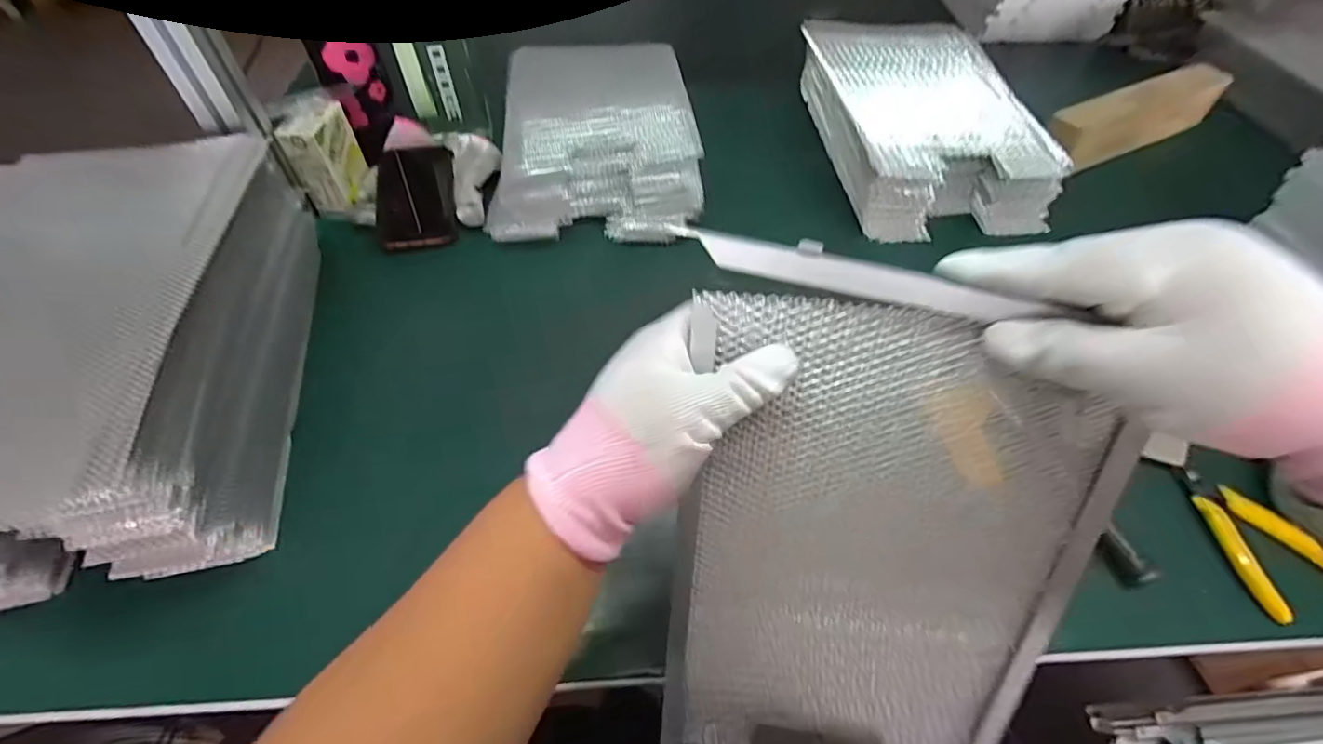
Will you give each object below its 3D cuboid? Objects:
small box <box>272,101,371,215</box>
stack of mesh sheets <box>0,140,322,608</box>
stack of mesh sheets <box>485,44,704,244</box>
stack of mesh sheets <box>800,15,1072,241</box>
[{"bbox_3d":[-0.360,-0.234,0.620,0.049,0.089,0.069,7,53,4],"label":"small box"},{"bbox_3d":[-0.428,-0.015,0.445,0.228,0.141,0.365,-7,53,-7],"label":"stack of mesh sheets"},{"bbox_3d":[-0.078,-0.294,0.681,0.223,0.084,0.322,-2,53,-3],"label":"stack of mesh sheets"},{"bbox_3d":[0.307,-0.313,0.708,0.217,0.086,0.345,-4,53,-5],"label":"stack of mesh sheets"}]

